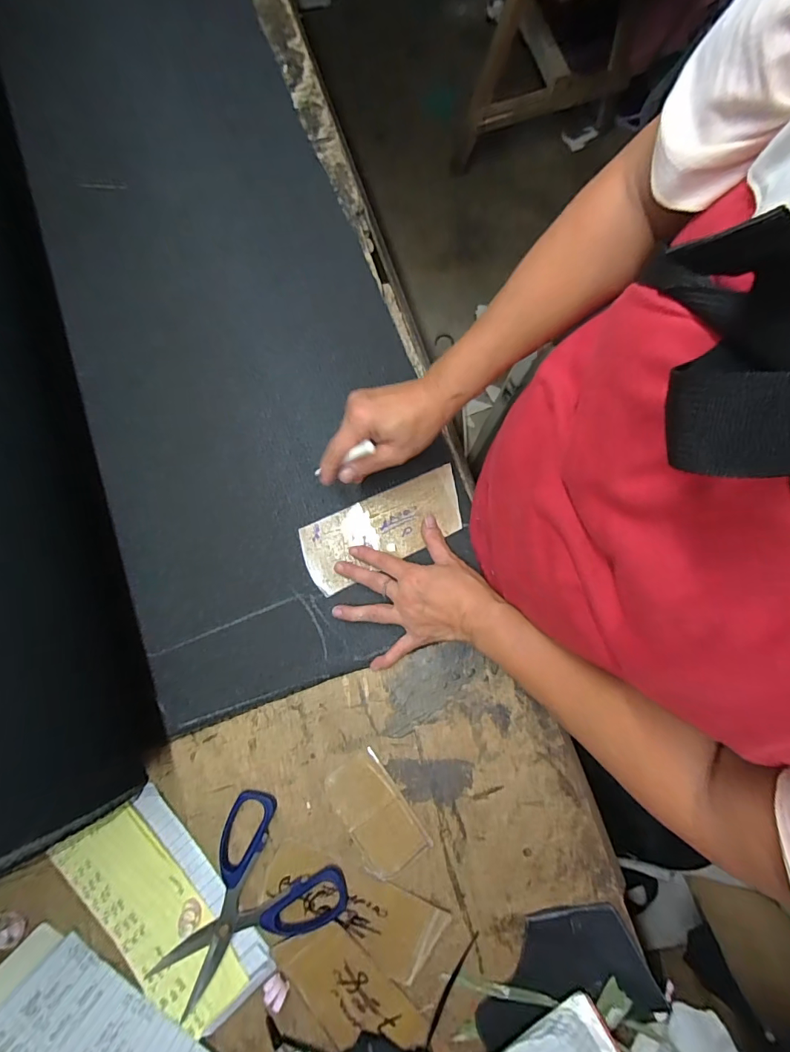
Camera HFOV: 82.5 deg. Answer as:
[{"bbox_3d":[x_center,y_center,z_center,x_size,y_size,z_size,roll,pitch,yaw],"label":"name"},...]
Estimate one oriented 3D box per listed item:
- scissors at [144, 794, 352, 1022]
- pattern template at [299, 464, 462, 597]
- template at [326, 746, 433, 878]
[{"bbox_3d":[-0.137,0.336,0.394,0.128,0.007,0.161,42,83,8],"label":"scissors"},{"bbox_3d":[-0.011,0.002,0.453,0.166,0.005,0.071,-25,80,-2],"label":"pattern template"},{"bbox_3d":[-0.017,0.260,0.409,0.057,0.004,0.099,-33,81,-5],"label":"template"}]

